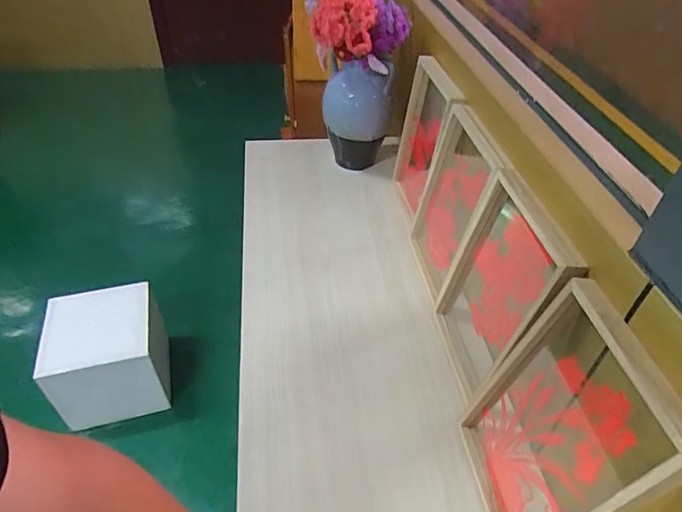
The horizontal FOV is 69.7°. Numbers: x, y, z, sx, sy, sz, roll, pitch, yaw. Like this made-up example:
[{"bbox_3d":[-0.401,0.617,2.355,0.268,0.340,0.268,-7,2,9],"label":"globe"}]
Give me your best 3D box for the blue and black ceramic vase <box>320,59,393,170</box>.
[{"bbox_3d":[0.034,-0.348,1.185,0.168,0.260,0.160,8,43,6],"label":"blue and black ceramic vase"}]

